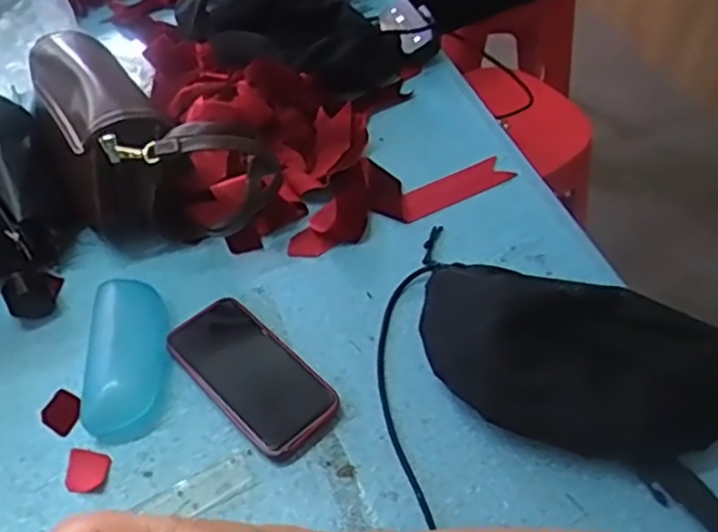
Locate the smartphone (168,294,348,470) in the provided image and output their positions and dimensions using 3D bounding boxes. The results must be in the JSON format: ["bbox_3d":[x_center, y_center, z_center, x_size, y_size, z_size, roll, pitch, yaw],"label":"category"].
[{"bbox_3d":[-0.094,0.094,0.609,0.077,0.021,0.164,-37,58,-26],"label":"smartphone"}]

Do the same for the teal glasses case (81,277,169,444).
[{"bbox_3d":[-0.207,0.079,0.621,0.065,0.035,0.151,-7,50,-4],"label":"teal glasses case"}]

